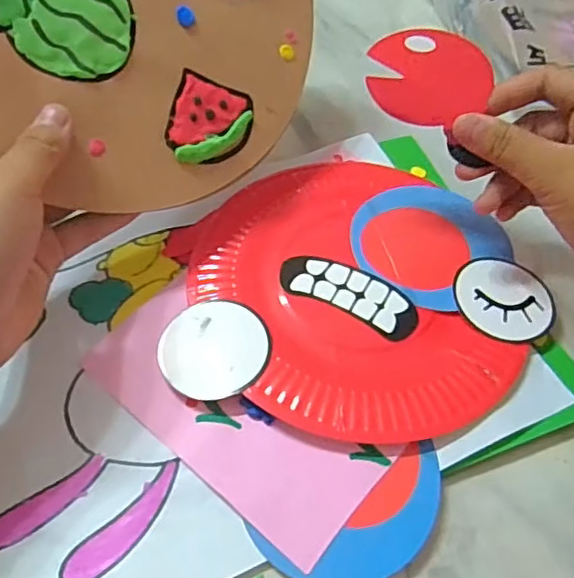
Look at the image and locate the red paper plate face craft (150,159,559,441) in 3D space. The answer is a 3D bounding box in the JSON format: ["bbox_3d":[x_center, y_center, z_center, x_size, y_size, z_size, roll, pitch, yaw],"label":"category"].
[{"bbox_3d":[0.042,-0.002,0.329,0.180,0.012,0.173,2,56,-3],"label":"red paper plate face craft"}]

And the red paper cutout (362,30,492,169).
[{"bbox_3d":[0.077,-0.105,0.315,0.072,0.004,0.048,35,100,6],"label":"red paper cutout"}]

